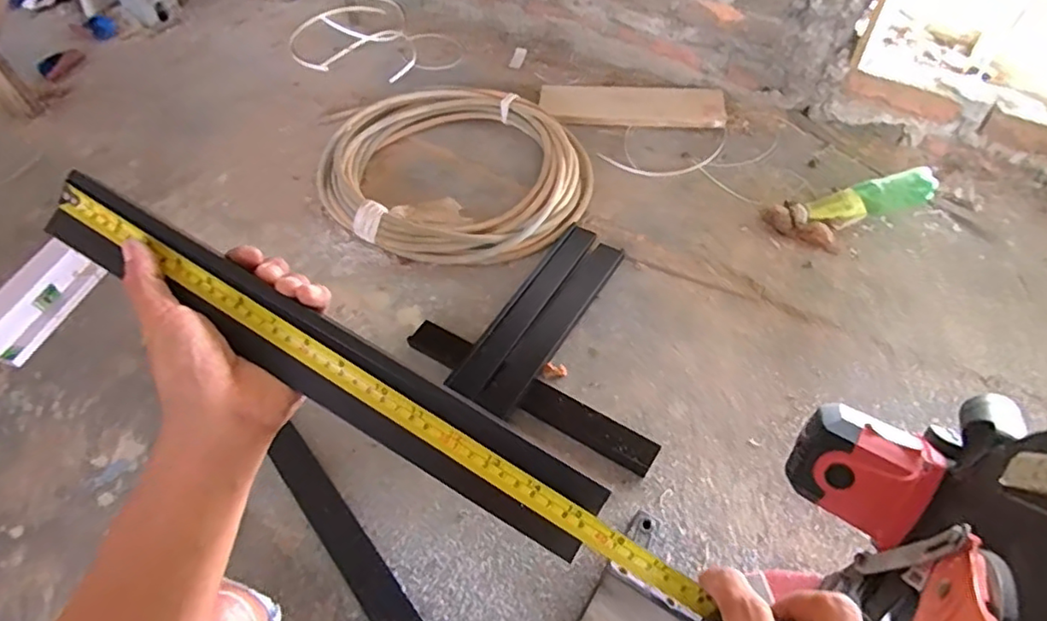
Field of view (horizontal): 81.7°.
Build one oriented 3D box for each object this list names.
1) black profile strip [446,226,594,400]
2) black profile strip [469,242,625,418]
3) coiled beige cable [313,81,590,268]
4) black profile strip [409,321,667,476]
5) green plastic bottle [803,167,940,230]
[{"bbox_3d":[0.008,-0.011,0.916,0.051,0.029,0.367,26,59,19],"label":"black profile strip"},{"bbox_3d":[0.051,0.015,0.896,0.052,0.026,0.358,26,59,19],"label":"black profile strip"},{"bbox_3d":[-0.118,-0.250,1.070,0.415,0.047,0.447,-1,53,1],"label":"coiled beige cable"},{"bbox_3d":[0.004,0.108,0.821,0.375,0.019,0.056,27,59,19],"label":"black profile strip"},{"bbox_3d":[0.567,-0.175,0.997,0.200,0.067,0.051,-16,55,5],"label":"green plastic bottle"}]

